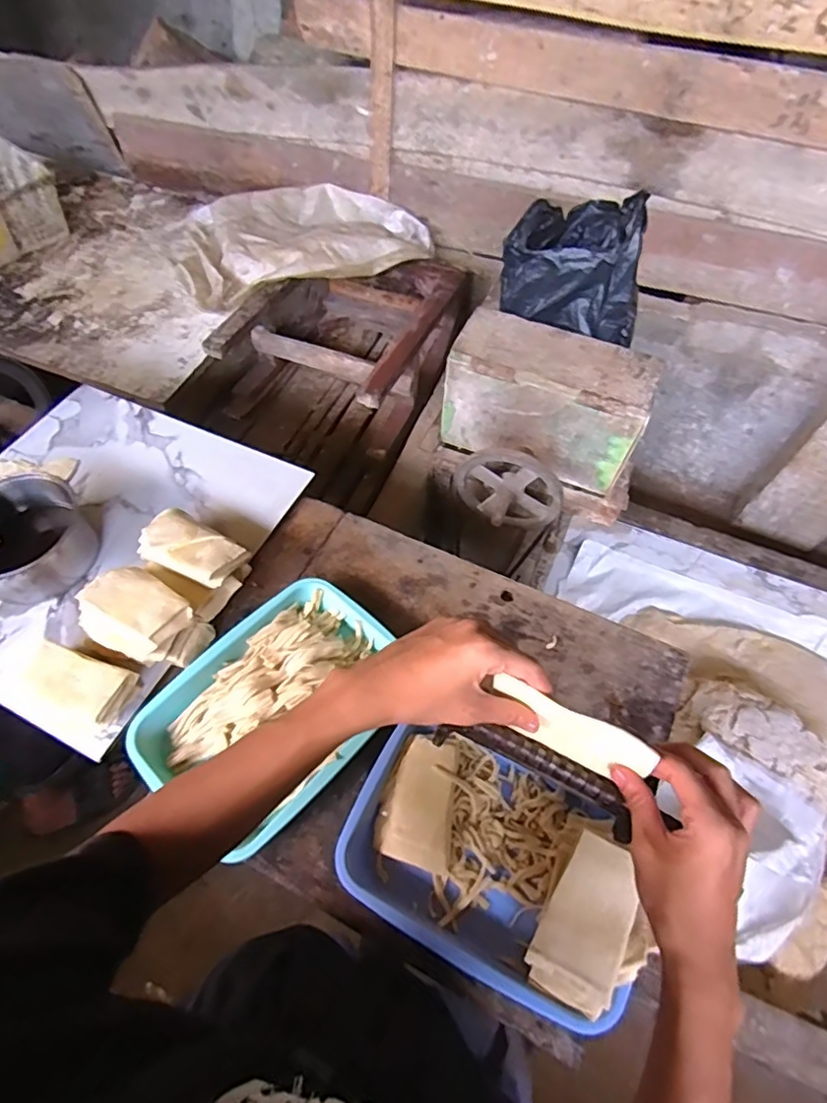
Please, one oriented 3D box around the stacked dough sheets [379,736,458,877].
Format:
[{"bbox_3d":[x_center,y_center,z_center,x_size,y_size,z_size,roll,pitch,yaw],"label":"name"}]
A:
[{"bbox_3d":[0.006,0.281,0.654,0.073,0.027,0.129,8,58,1],"label":"stacked dough sheets"}]

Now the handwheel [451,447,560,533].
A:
[{"bbox_3d":[0.163,-0.084,1.080,0.201,0.204,0.094,23,60,11],"label":"handwheel"}]

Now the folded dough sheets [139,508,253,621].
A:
[{"bbox_3d":[-0.300,0.015,0.793,0.148,0.079,0.097,33,62,16],"label":"folded dough sheets"}]

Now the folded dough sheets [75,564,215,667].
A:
[{"bbox_3d":[-0.345,0.087,0.733,0.146,0.066,0.099,32,62,15],"label":"folded dough sheets"}]

